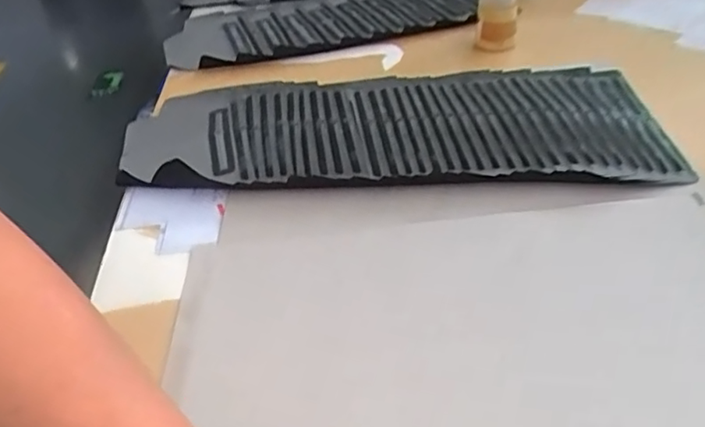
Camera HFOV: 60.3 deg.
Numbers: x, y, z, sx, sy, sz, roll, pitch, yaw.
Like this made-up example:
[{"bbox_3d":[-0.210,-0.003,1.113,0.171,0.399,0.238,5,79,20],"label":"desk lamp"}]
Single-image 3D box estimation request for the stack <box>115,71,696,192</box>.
[{"bbox_3d":[0.029,-0.115,0.813,0.691,0.033,0.276,-1,38,9],"label":"stack"}]

